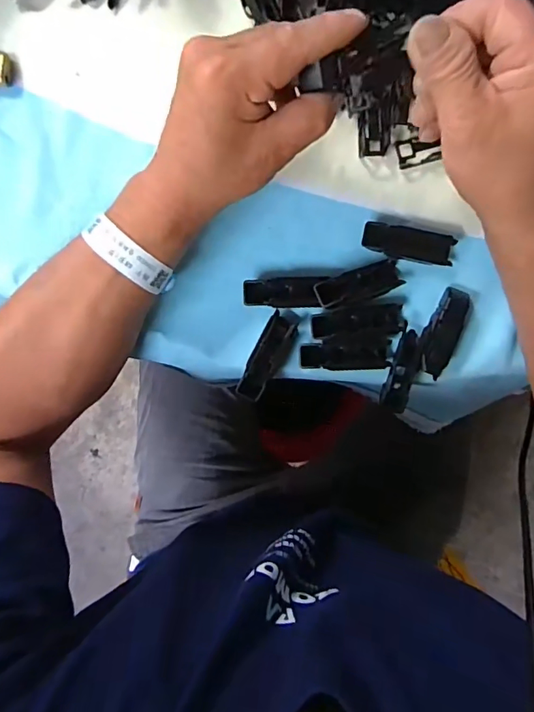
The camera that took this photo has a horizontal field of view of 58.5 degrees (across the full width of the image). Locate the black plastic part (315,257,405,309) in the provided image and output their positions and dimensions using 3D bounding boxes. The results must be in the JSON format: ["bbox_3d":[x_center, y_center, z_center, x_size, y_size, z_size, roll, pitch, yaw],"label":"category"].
[{"bbox_3d":[0.067,-0.051,0.344,0.068,0.008,0.023,-19,94,-18],"label":"black plastic part"}]

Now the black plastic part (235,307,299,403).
[{"bbox_3d":[0.000,0.001,0.352,0.022,0.009,0.064,29,91,-1],"label":"black plastic part"}]

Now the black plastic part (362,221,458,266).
[{"bbox_3d":[0.103,-0.082,0.350,0.066,0.011,0.022,12,91,0],"label":"black plastic part"}]

